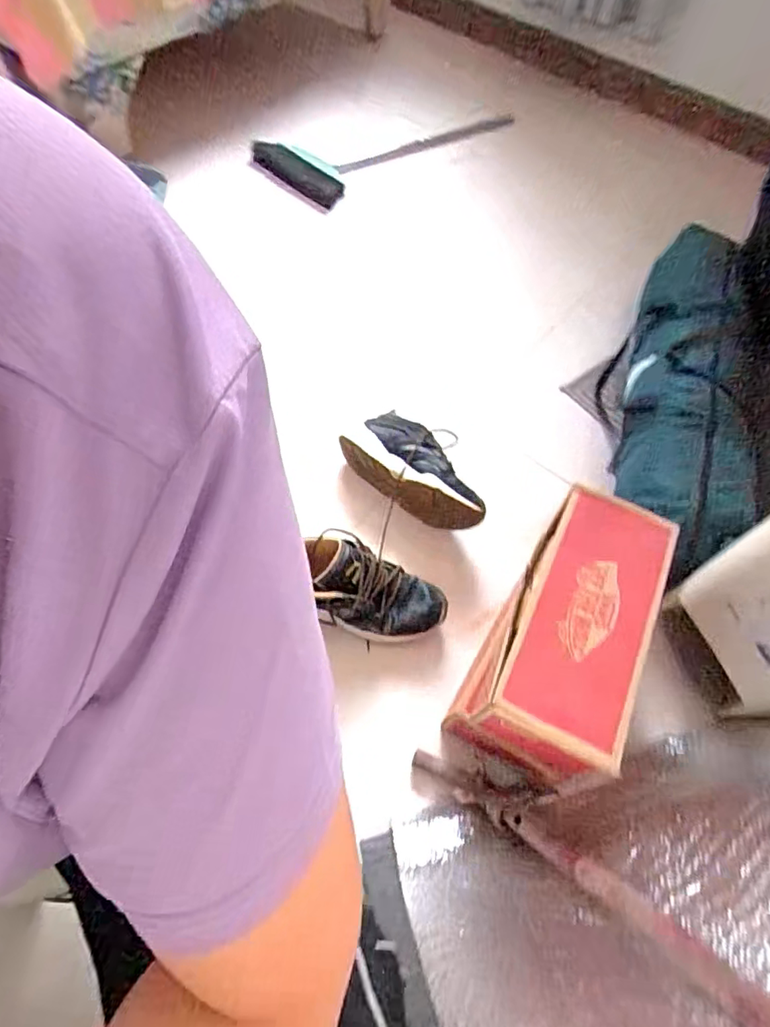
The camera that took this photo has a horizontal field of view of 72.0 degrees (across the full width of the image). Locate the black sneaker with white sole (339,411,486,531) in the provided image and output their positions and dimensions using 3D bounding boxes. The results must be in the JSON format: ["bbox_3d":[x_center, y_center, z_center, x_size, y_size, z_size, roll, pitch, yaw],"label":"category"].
[{"bbox_3d":[0.060,-0.073,0.875,0.256,0.081,0.119,38,65,16],"label":"black sneaker with white sole"}]

